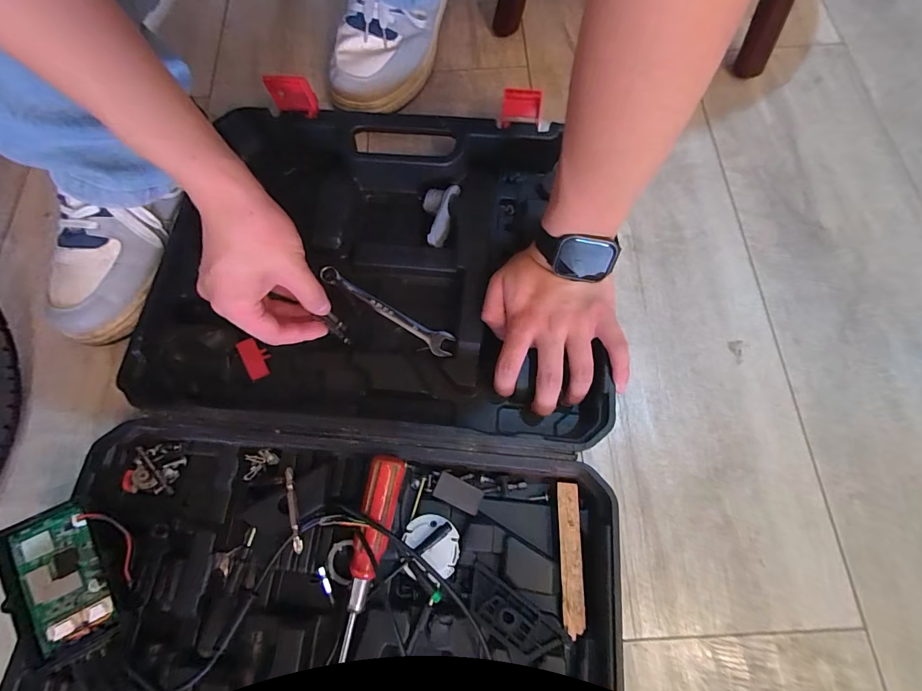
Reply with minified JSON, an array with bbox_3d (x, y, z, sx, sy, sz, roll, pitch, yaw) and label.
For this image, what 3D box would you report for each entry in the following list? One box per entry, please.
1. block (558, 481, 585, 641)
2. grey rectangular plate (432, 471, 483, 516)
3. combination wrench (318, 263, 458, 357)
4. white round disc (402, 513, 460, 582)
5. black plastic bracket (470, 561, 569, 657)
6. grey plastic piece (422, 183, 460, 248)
[{"bbox_3d":[0.085,0.164,0.324,0.015,0.004,0.106,2,71,2],"label":"block"},{"bbox_3d":[-0.002,0.121,0.340,0.039,0.004,0.020,28,62,-5],"label":"grey rectangular plate"},{"bbox_3d":[-0.073,-0.037,0.410,0.152,0.013,0.024,32,75,11],"label":"combination wrench"},{"bbox_3d":[-0.024,0.158,0.325,0.044,0.010,0.045,0,71,1],"label":"white round disc"},{"bbox_3d":[0.037,0.200,0.307,0.075,0.009,0.032,34,75,12],"label":"black plastic bracket"},{"bbox_3d":[-0.022,-0.134,0.430,0.035,0.024,0.064,4,84,3],"label":"grey plastic piece"}]

